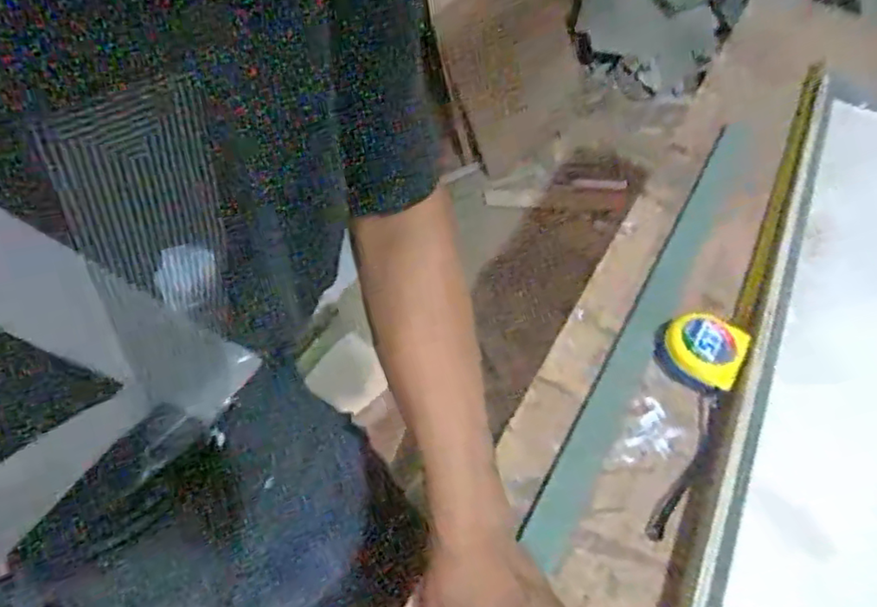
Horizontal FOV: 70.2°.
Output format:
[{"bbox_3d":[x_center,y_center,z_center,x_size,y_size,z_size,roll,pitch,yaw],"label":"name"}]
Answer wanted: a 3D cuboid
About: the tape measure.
[{"bbox_3d":[0.231,0.044,0.561,0.075,0.038,0.071,26,54,18],"label":"tape measure"}]

